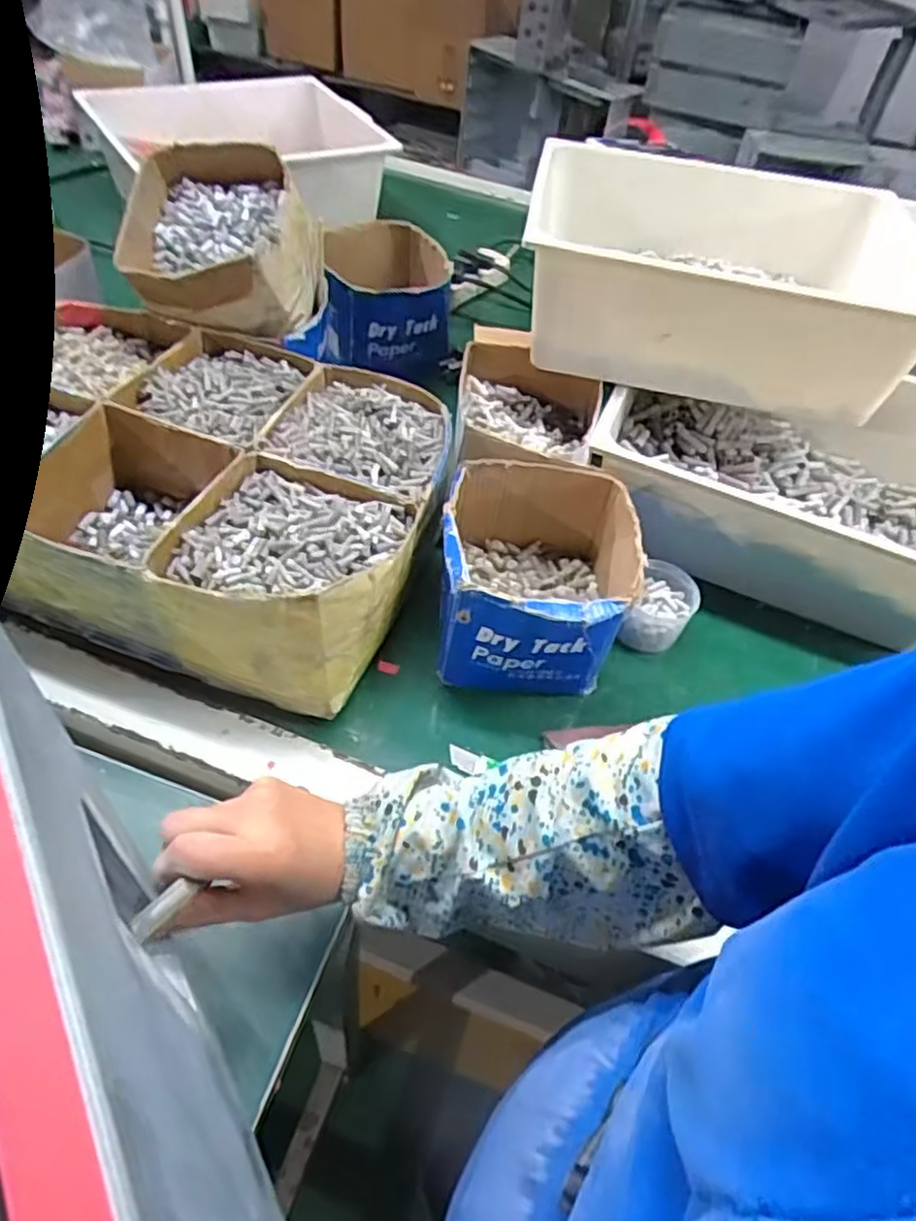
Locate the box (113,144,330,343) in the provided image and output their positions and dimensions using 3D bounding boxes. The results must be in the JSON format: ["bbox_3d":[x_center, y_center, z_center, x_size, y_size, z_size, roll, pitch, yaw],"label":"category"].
[{"bbox_3d":[-0.211,-0.327,0.656,0.155,0.113,0.134,6,51,-2],"label":"box"}]

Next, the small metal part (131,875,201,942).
[{"bbox_3d":[-0.128,0.128,0.313,0.009,0.007,0.040,19,10,9],"label":"small metal part"}]

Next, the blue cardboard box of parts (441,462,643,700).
[{"bbox_3d":[0.059,-0.025,0.575,0.140,0.111,0.148,3,51,-4],"label":"blue cardboard box of parts"}]

